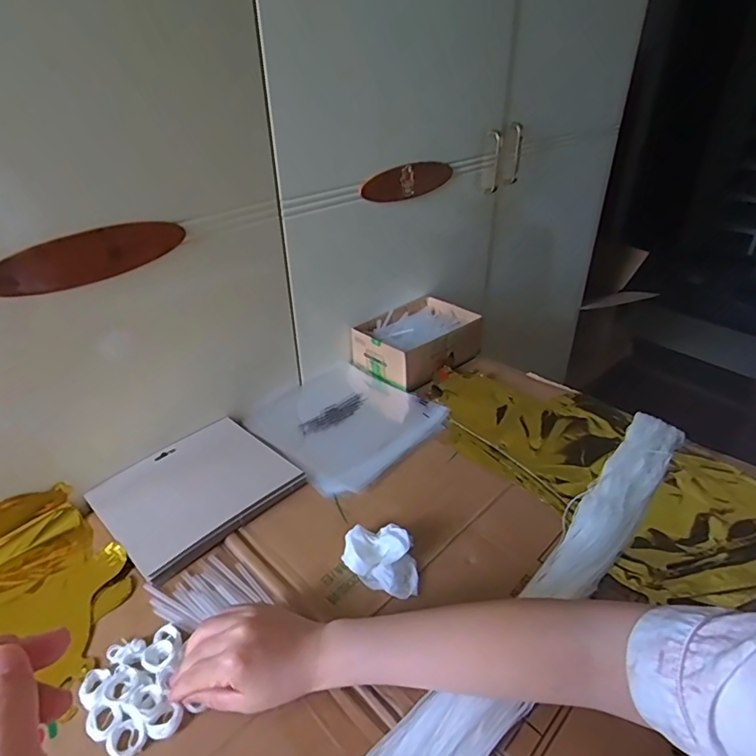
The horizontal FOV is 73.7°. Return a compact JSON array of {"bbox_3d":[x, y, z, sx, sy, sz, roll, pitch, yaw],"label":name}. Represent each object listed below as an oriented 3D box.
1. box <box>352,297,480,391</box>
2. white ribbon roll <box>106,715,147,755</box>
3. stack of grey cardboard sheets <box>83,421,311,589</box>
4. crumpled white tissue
[{"bbox_3d":[0.068,-0.062,0.826,0.190,0.067,0.125,-29,43,-35],"label":"box"},{"bbox_3d":[-0.188,0.268,0.375,0.027,0.006,0.026,-1,32,1],"label":"white ribbon roll"},{"bbox_3d":[-0.211,0.126,0.587,0.161,0.022,0.192,27,42,37],"label":"stack of grey cardboard sheets"},{"bbox_3d":[0.002,0.179,0.494,0.071,0.029,0.064,0,34,2],"label":"crumpled white tissue"}]

